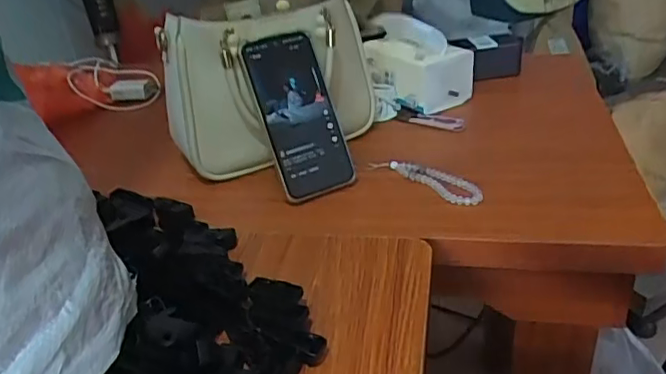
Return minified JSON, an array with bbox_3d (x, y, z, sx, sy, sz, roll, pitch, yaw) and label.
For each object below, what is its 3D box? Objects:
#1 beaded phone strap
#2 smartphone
[{"bbox_3d":[0.101,-0.009,0.603,0.036,0.012,0.133,-29,38,-34],"label":"beaded phone strap"},{"bbox_3d":[-0.036,-0.076,0.600,0.079,0.169,0.018,-18,1,-20],"label":"smartphone"}]

